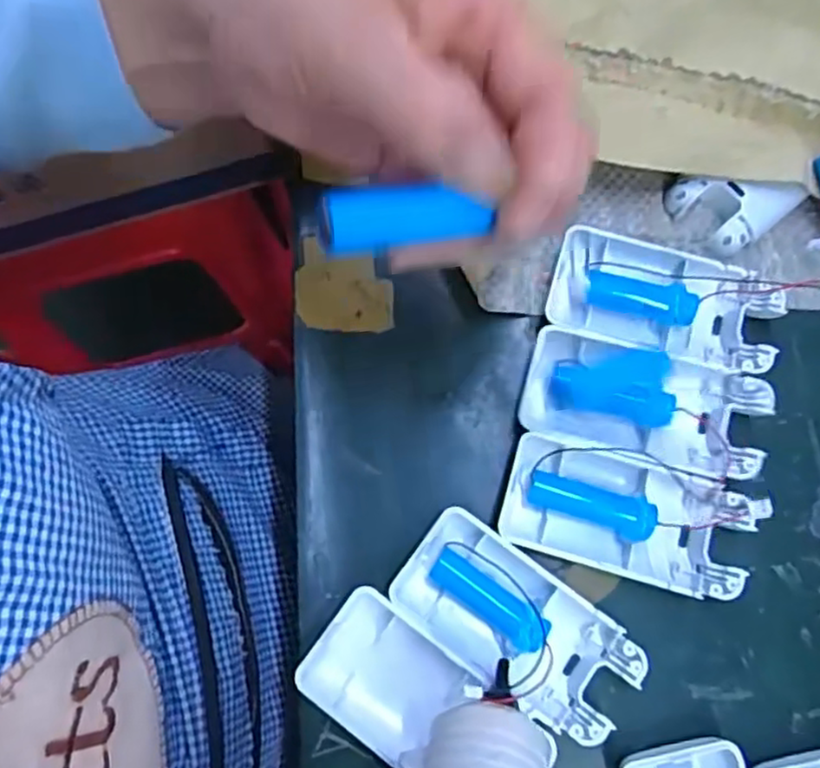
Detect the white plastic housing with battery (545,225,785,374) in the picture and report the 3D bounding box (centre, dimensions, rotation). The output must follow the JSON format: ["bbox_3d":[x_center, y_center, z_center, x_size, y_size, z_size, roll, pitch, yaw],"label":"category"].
[{"bbox_3d":[0.105,-0.032,0.290,0.091,0.016,0.043,17,78,4],"label":"white plastic housing with battery"}]

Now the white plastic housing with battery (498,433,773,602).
[{"bbox_3d":[0.085,0.052,0.273,0.093,0.014,0.046,17,77,4],"label":"white plastic housing with battery"}]

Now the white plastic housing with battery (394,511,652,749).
[{"bbox_3d":[0.040,0.091,0.263,0.091,0.014,0.046,37,80,8],"label":"white plastic housing with battery"}]

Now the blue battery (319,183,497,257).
[{"bbox_3d":[-0.001,-0.044,0.186,0.045,0.012,0.012,-8,74,-17],"label":"blue battery"}]

